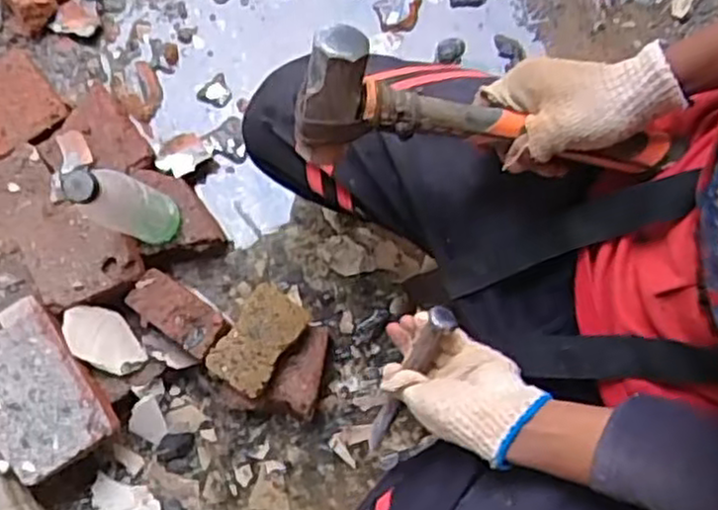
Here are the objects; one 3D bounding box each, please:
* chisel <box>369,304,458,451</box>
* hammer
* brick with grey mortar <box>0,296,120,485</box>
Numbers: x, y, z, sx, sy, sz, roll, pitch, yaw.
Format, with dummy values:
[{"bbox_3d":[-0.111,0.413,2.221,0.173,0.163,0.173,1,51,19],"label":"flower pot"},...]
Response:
[{"bbox_3d":[0.041,0.108,0.630,0.018,0.019,0.167,30,125,6],"label":"chisel"},{"bbox_3d":[0.095,-0.102,0.524,0.275,0.099,0.042,4,44,-4],"label":"hammer"},{"bbox_3d":[-0.349,0.138,0.785,0.107,0.052,0.185,-34,81,-4],"label":"brick with grey mortar"}]

